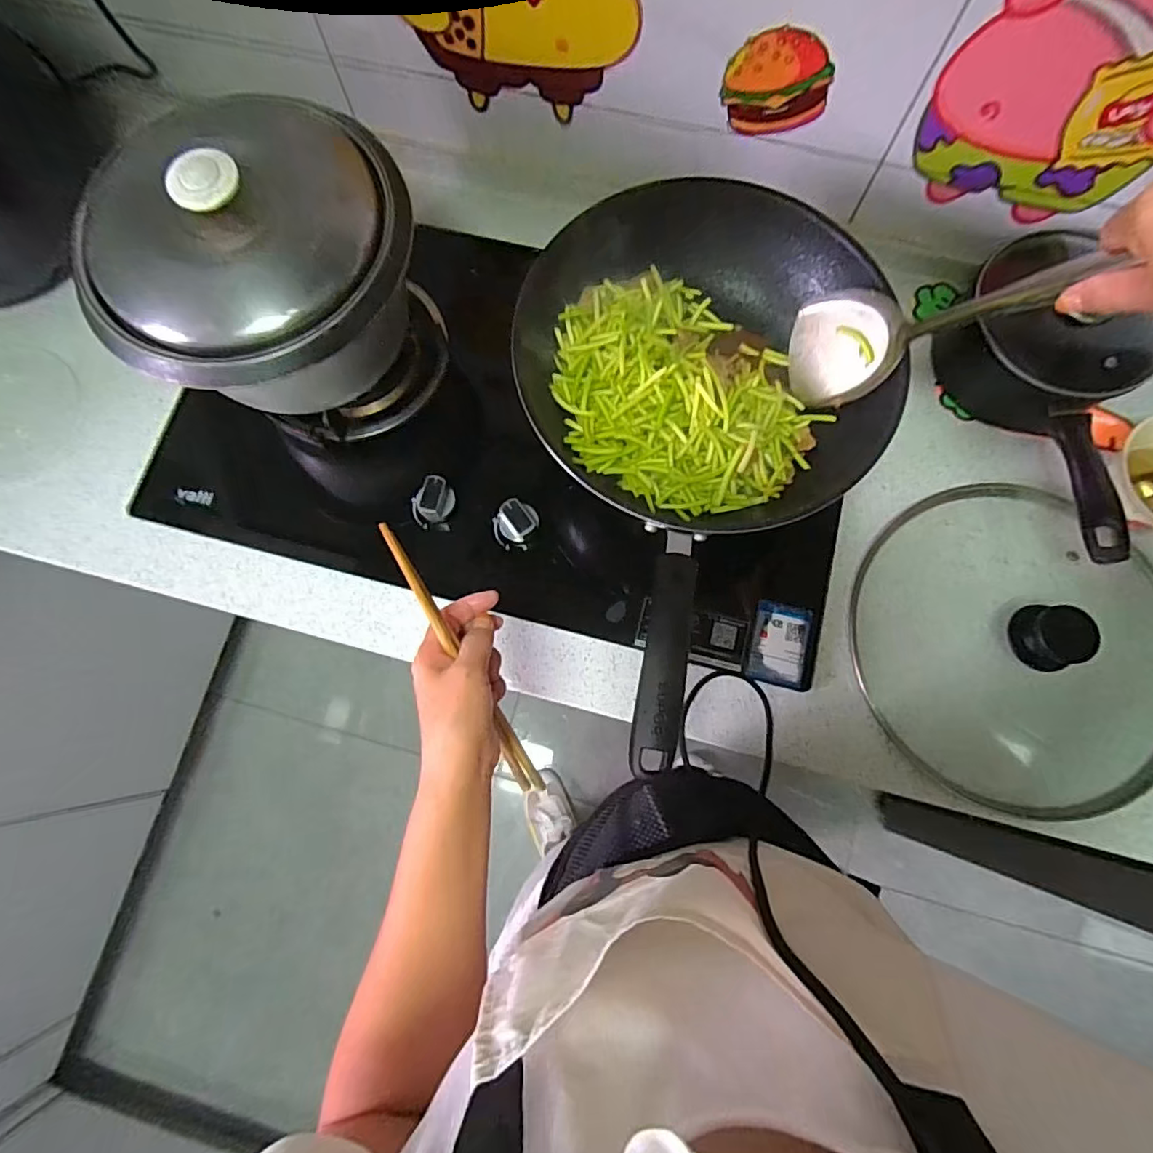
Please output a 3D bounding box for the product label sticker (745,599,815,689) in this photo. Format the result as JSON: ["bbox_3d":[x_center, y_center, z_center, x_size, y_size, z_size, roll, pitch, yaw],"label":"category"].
[{"bbox_3d":[0.209,0.069,0.577,0.062,0.008,0.084,12,77,4],"label":"product label sticker"}]

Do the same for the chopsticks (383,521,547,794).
[{"bbox_3d":[-0.078,0.071,0.411,0.016,0.013,0.244,-27,113,-5],"label":"chopsticks"}]

